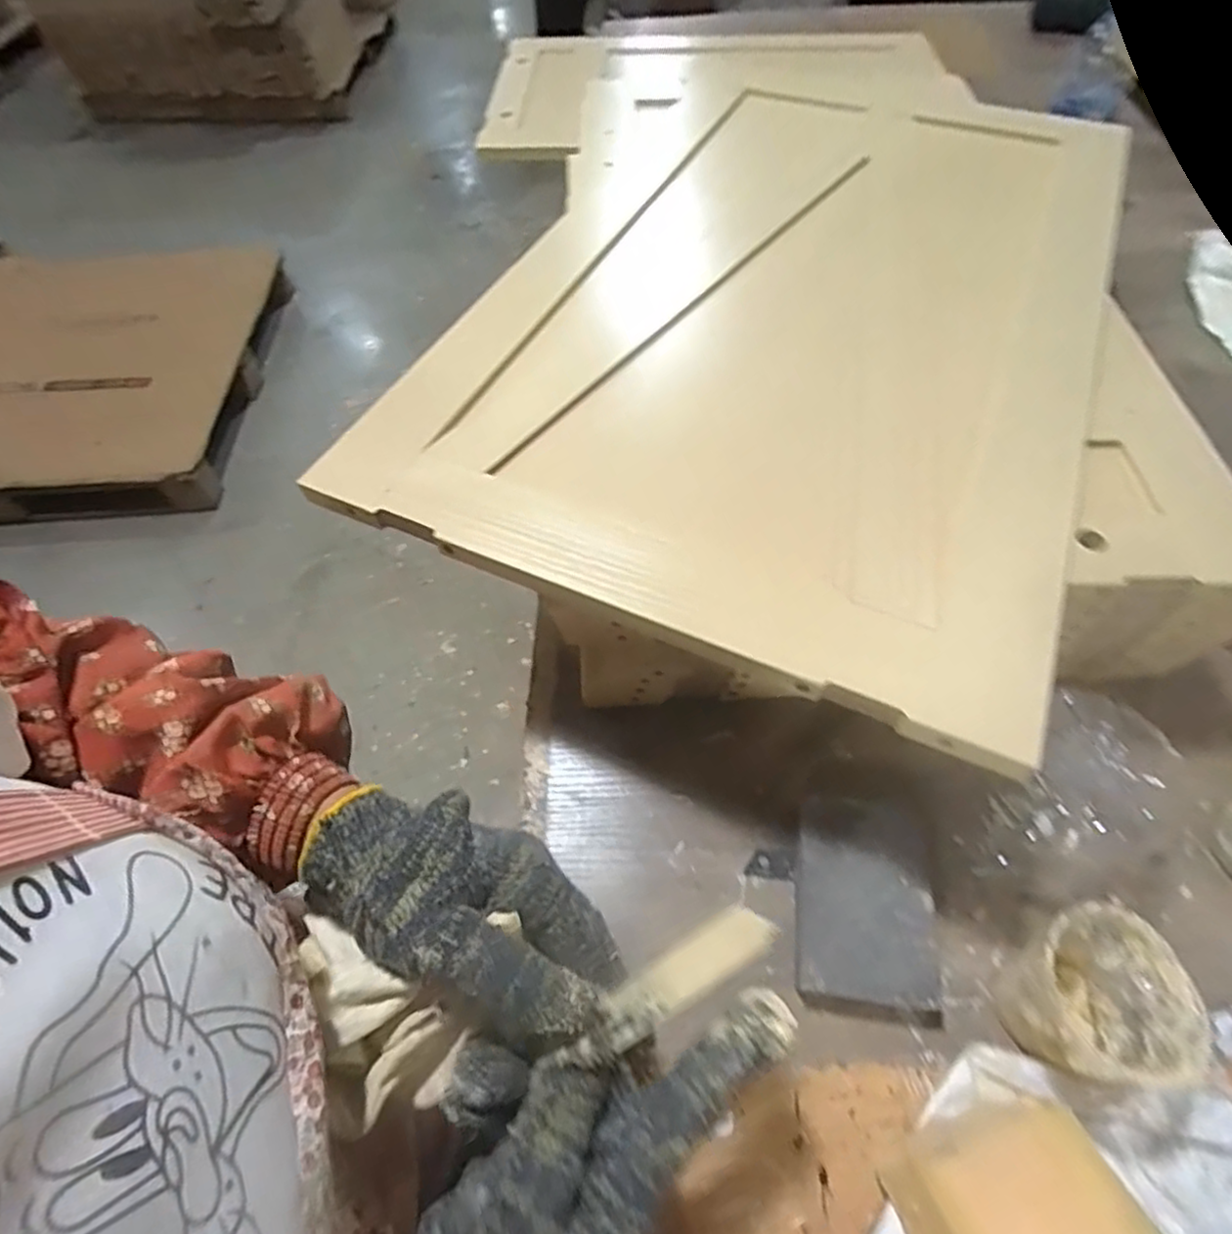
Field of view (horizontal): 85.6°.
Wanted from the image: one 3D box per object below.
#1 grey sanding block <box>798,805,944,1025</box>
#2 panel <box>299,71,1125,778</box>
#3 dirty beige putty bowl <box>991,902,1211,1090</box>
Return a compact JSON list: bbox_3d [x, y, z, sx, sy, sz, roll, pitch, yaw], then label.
[{"bbox_3d":[0.134,0.155,0.362,0.072,0.027,0.104,5,58,5],"label":"grey sanding block"},{"bbox_3d":[0.133,-0.240,0.464,0.376,0.015,0.612,22,61,15],"label":"panel"},{"bbox_3d":[0.223,0.178,0.312,0.060,0.067,0.068,-2,58,1],"label":"dirty beige putty bowl"}]

